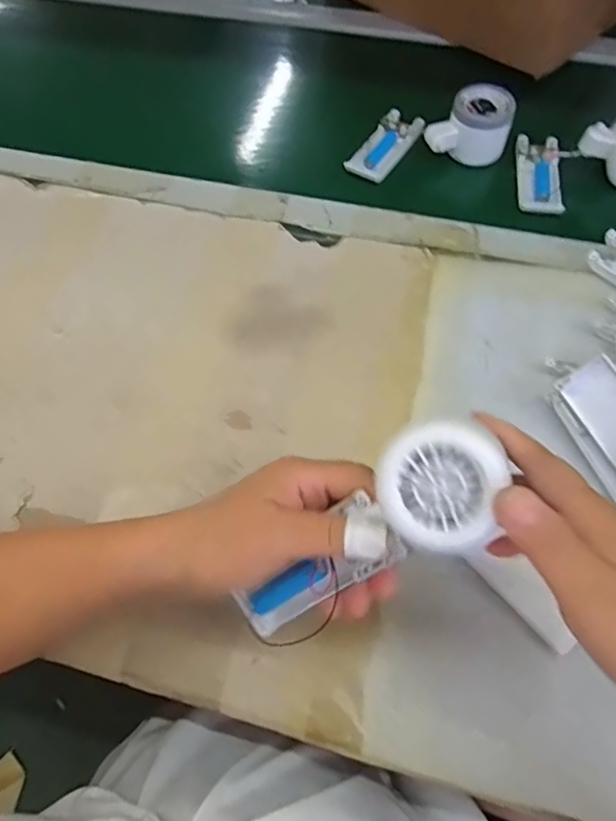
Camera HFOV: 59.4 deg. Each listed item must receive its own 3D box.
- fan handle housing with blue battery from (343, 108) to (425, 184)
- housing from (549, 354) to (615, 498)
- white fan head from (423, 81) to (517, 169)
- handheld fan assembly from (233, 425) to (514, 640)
[{"bbox_3d":[0.083,-0.281,0.569,0.041,0.017,0.101,32,71,16],"label":"fan handle housing with blue battery"},{"bbox_3d":[0.219,0.021,0.379,0.051,0.020,0.109,-38,71,29],"label":"housing"},{"bbox_3d":[0.164,-0.287,0.544,0.079,0.052,0.056,13,66,9],"label":"white fan head"},{"bbox_3d":[0.025,0.069,0.265,0.031,0.168,0.050,-1,54,-47],"label":"handheld fan assembly"}]

